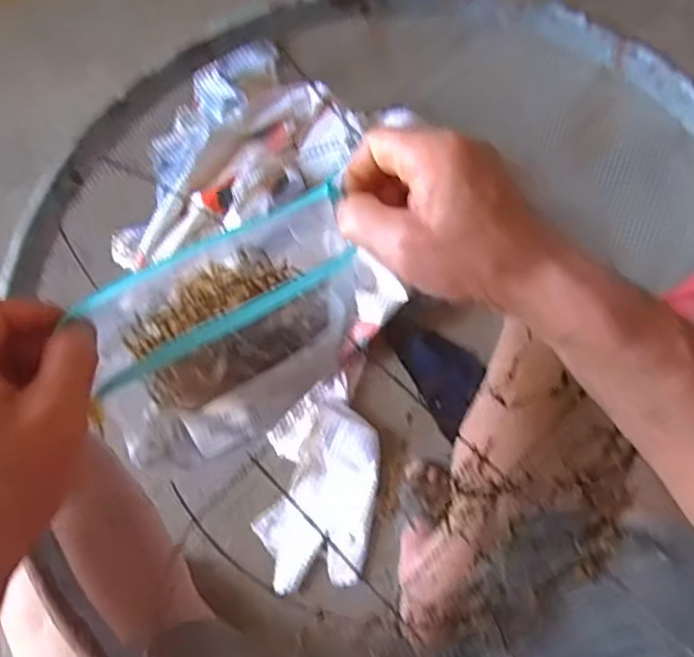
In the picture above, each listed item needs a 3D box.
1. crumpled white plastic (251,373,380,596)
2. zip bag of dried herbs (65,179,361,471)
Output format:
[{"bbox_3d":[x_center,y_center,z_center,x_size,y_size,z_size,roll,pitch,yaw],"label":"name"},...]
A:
[{"bbox_3d":[-0.036,0.209,0.866,0.155,0.044,0.293,5,57,8],"label":"crumpled white plastic"},{"bbox_3d":[-0.064,-0.001,0.366,0.154,0.082,0.093,-24,62,-13],"label":"zip bag of dried herbs"}]

